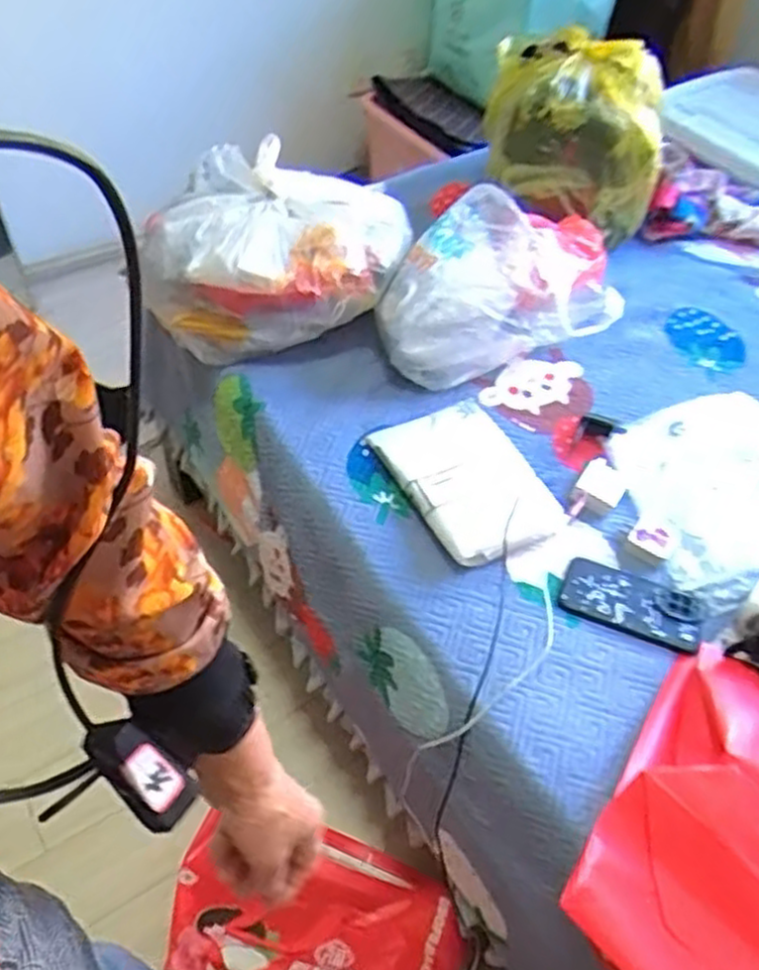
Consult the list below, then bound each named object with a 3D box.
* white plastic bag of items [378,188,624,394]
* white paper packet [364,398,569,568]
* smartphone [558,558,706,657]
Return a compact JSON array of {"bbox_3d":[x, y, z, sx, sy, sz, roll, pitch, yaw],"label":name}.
[{"bbox_3d":[0.168,-0.290,1.150,0.350,0.198,0.219,-10,50,-14],"label":"white plastic bag of items"},{"bbox_3d":[0.112,-0.013,1.007,0.172,0.041,0.247,-20,53,-21],"label":"white paper packet"},{"bbox_3d":[0.299,0.142,0.911,0.161,0.015,0.075,20,50,13],"label":"smartphone"}]

